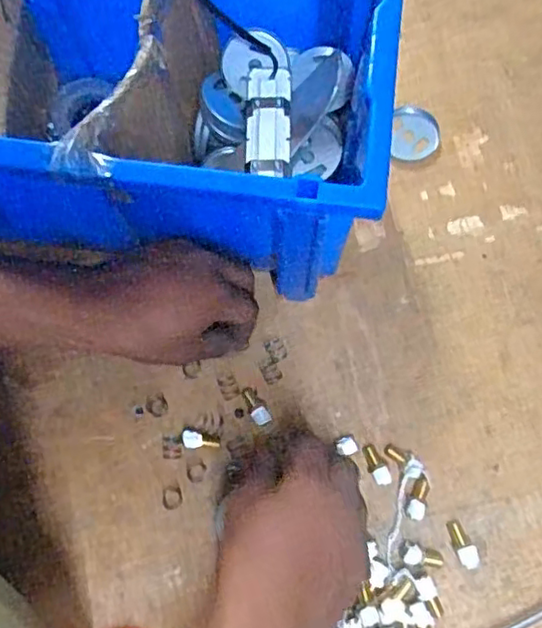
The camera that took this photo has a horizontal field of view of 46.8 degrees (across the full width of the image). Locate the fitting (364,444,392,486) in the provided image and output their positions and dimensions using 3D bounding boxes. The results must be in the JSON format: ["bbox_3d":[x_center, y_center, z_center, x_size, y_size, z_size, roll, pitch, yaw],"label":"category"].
[{"bbox_3d":[0.077,0.110,0.457,0.013,0.008,0.030,-18,74,-4],"label":"fitting"}]

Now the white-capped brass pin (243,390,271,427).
[{"bbox_3d":[-0.011,0.070,0.472,0.013,0.007,0.030,-27,75,-7],"label":"white-capped brass pin"}]

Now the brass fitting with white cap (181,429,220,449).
[{"bbox_3d":[-0.052,0.095,0.464,0.028,0.009,0.013,17,74,-13],"label":"brass fitting with white cap"}]

